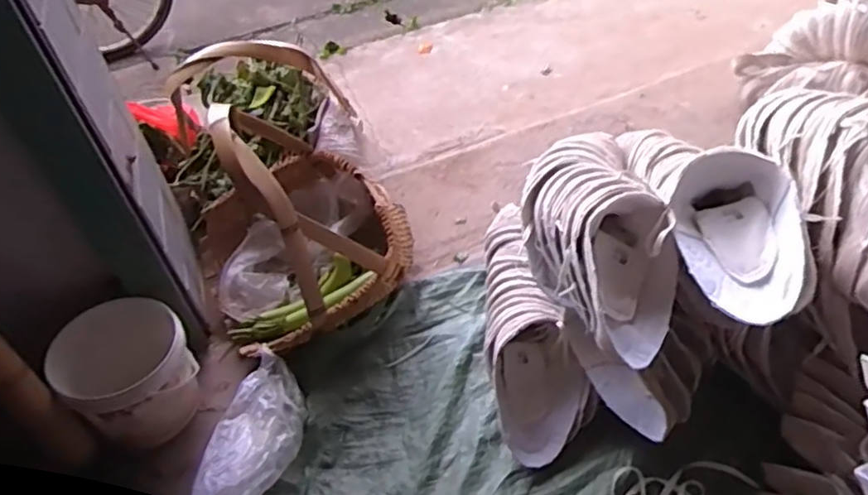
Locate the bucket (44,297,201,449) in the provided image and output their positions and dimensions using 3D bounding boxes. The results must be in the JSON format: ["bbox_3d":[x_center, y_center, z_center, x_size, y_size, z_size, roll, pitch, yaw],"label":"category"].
[{"bbox_3d":[-0.480,0.216,1.006,0.171,0.201,0.173,-4,45,4],"label":"bucket"}]

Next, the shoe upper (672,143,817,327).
[{"bbox_3d":[0.372,-0.021,0.764,0.142,0.106,0.226,4,46,12],"label":"shoe upper"}]

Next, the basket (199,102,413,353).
[{"bbox_3d":[-0.249,-0.070,1.123,0.374,0.384,0.379,-27,48,-18],"label":"basket"}]

